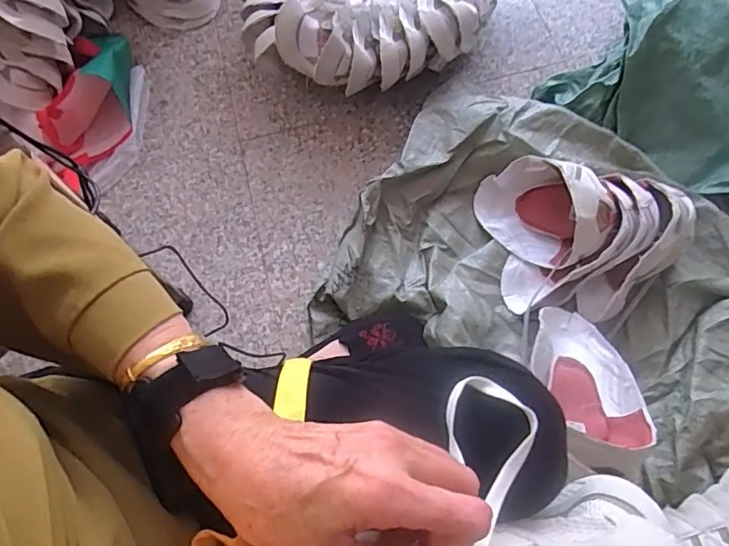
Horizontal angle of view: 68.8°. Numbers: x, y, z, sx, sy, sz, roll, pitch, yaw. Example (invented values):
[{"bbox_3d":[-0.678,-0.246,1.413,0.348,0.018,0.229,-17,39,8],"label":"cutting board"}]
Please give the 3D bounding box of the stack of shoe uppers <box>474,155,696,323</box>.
[{"bbox_3d":[0.290,-0.051,0.721,0.272,0.114,0.198,11,69,8],"label":"stack of shoe uppers"}]

